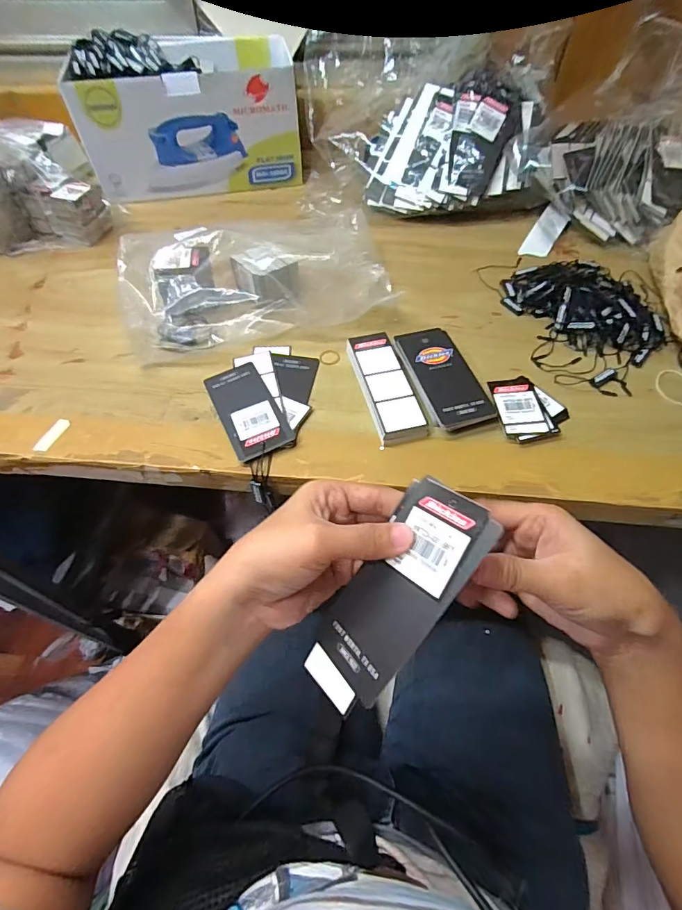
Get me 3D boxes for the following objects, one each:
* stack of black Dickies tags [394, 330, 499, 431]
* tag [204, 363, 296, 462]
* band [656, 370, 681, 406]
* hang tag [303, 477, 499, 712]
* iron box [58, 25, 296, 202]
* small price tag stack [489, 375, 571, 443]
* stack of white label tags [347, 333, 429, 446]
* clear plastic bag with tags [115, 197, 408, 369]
[{"bbox_3d":[0.089,-0.072,0.397,0.053,0.010,0.115,-13,58,-7],"label":"stack of black Dickies tags"},{"bbox_3d":[-0.082,-0.042,0.389,0.048,0.004,0.109,-25,54,-12],"label":"tag"},{"bbox_3d":[0.300,-0.061,0.398,0.032,0.005,0.040,4,57,4],"label":"band"},{"bbox_3d":[0.027,0.072,0.225,0.050,0.004,0.123,36,95,39],"label":"hang tag"},{"bbox_3d":[-0.199,-0.451,0.593,0.267,0.133,0.142,-14,58,-7],"label":"iron box"},{"bbox_3d":[0.160,-0.042,0.382,0.061,0.009,0.066,-12,58,-7],"label":"small price tag stack"},{"bbox_3d":[0.037,-0.063,0.396,0.042,0.014,0.122,-13,58,-7],"label":"stack of white label tags"},{"bbox_3d":[-0.078,-0.188,0.447,0.273,0.064,0.145,-14,58,-8],"label":"clear plastic bag with tags"}]

